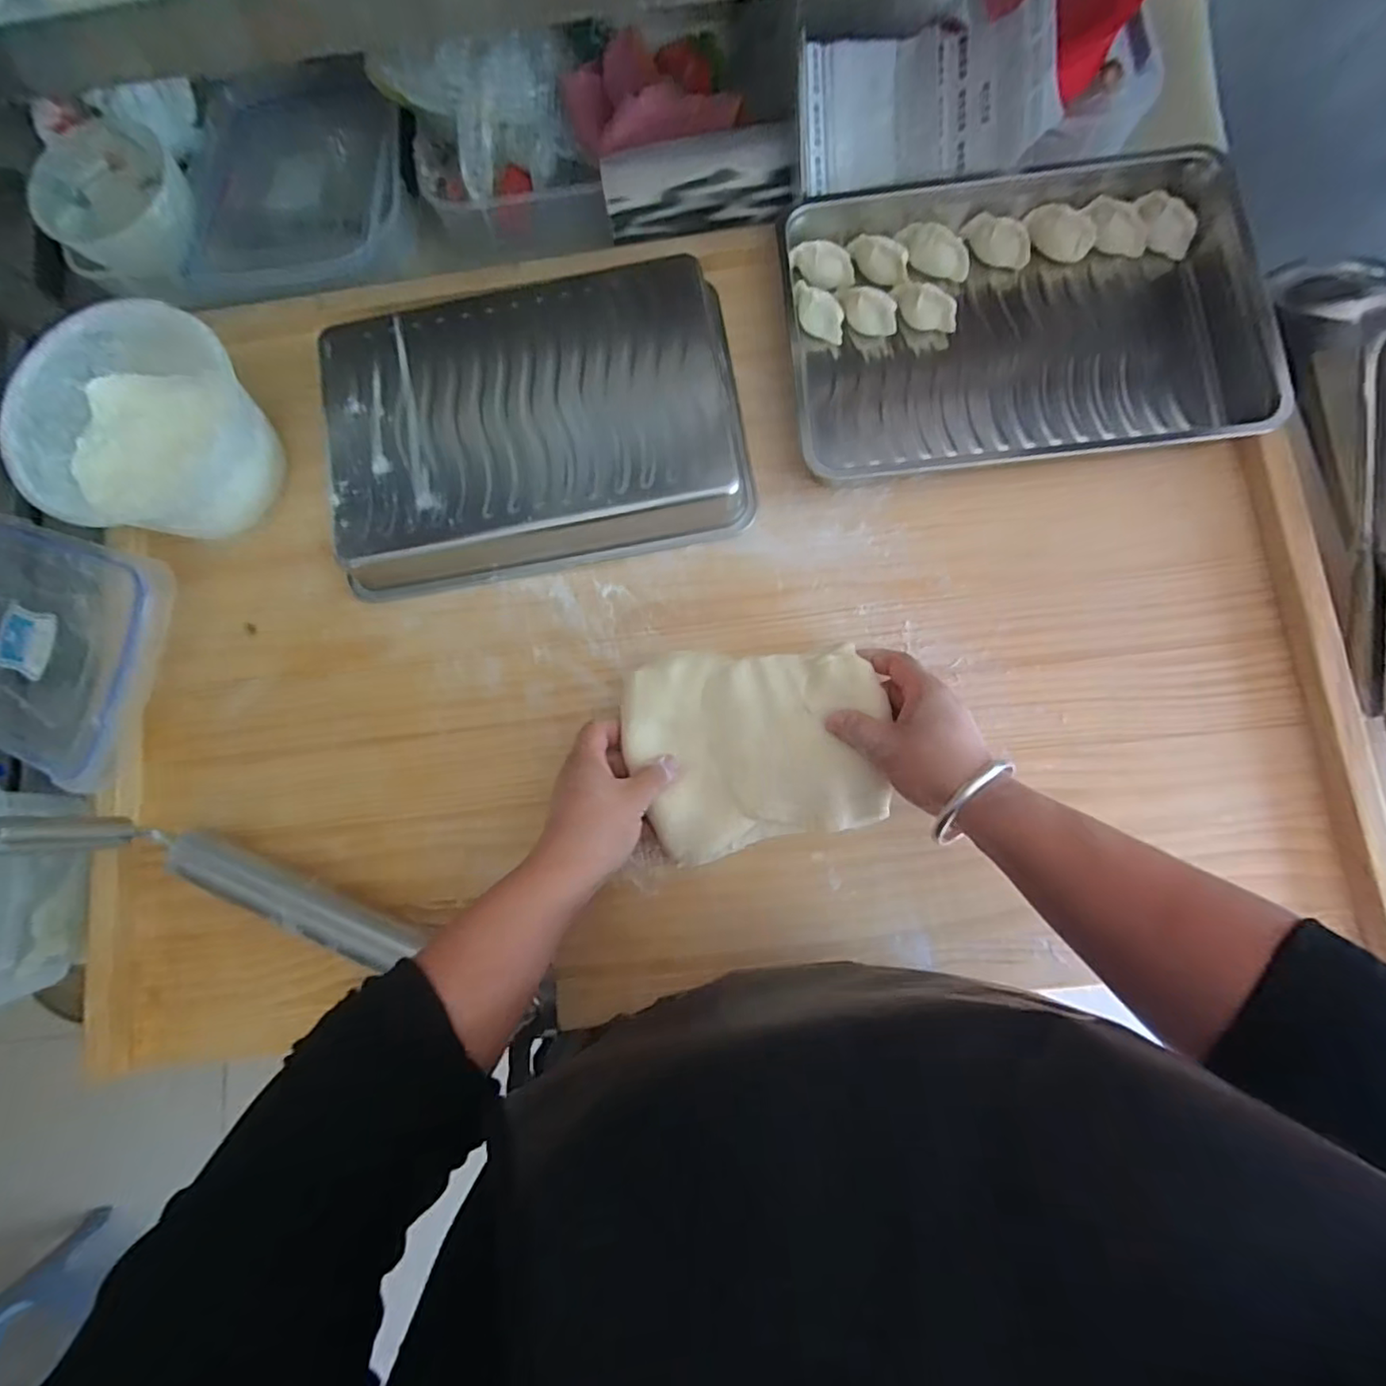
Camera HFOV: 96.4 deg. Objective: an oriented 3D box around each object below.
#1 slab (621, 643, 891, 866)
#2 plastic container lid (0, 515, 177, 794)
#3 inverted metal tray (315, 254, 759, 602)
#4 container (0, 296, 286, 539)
[{"bbox_3d":[0.044,0.035,0.421,0.169,0.017,0.134,-12,82,3],"label":"slab"},{"bbox_3d":[-0.523,-0.038,0.492,0.241,0.026,0.182,15,92,19],"label":"plastic container lid"},{"bbox_3d":[-0.127,-0.204,0.477,0.324,0.043,0.214,-11,82,3],"label":"inverted metal tray"},{"bbox_3d":[-0.404,-0.196,0.469,0.158,0.081,0.158,13,84,6],"label":"container"}]

